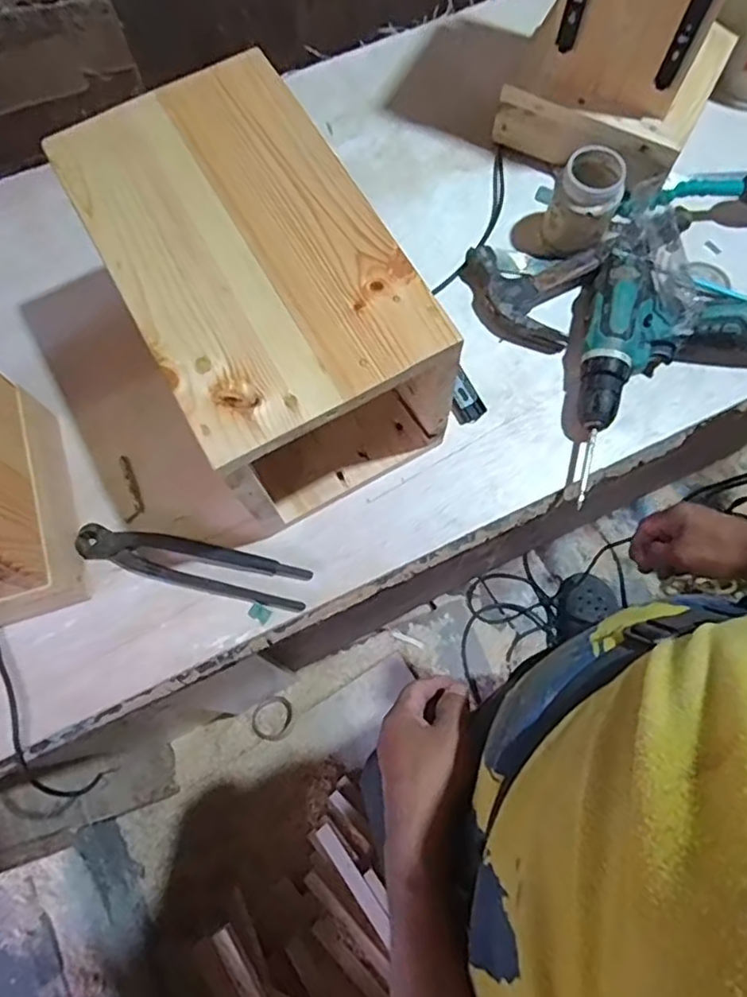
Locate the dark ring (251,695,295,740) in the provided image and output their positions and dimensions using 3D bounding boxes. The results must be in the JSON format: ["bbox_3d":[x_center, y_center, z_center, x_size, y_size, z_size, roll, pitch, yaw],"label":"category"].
[{"bbox_3d":[-0.202,0.447,1.251,0.083,0.012,0.087,0,70,0],"label":"dark ring"}]

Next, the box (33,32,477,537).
[{"bbox_3d":[-0.095,-0.161,0.539,0.195,0.212,0.309,-29,73,-10],"label":"box"}]

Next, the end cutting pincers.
[{"bbox_3d":[-0.169,0.061,0.575,0.216,0.017,0.042,12,71,4],"label":"end cutting pincers"}]

